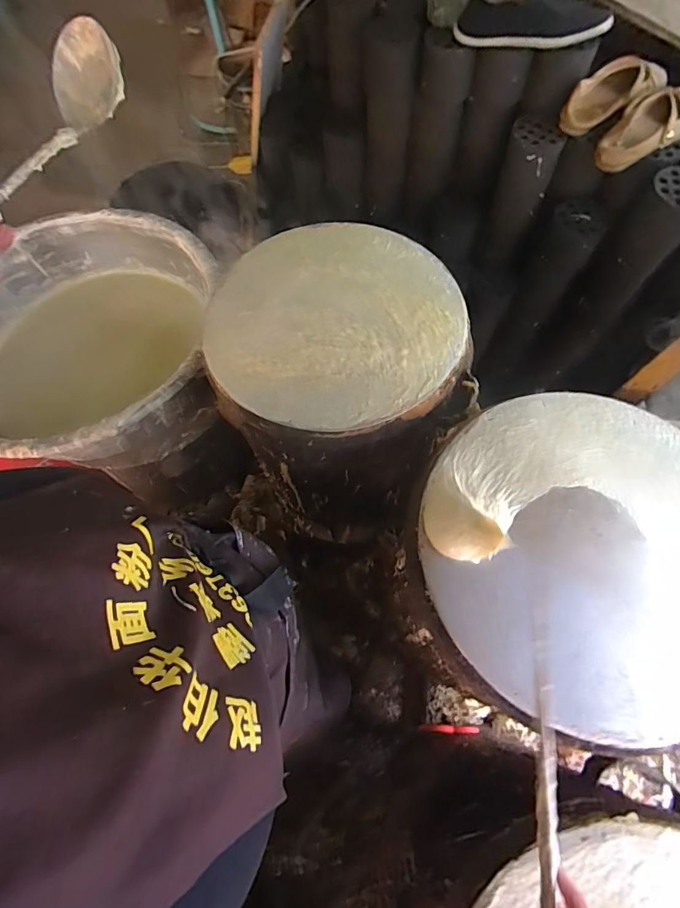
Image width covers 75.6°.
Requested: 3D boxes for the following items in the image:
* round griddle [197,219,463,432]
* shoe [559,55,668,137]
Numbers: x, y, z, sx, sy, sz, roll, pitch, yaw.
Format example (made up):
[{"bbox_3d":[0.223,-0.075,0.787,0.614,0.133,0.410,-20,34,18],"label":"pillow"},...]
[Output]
[{"bbox_3d":[-0.007,-0.204,0.637,0.357,0.018,0.364,-1,65,2],"label":"round griddle"},{"bbox_3d":[0.487,-0.646,0.778,0.191,0.049,0.098,-32,67,3],"label":"shoe"}]

